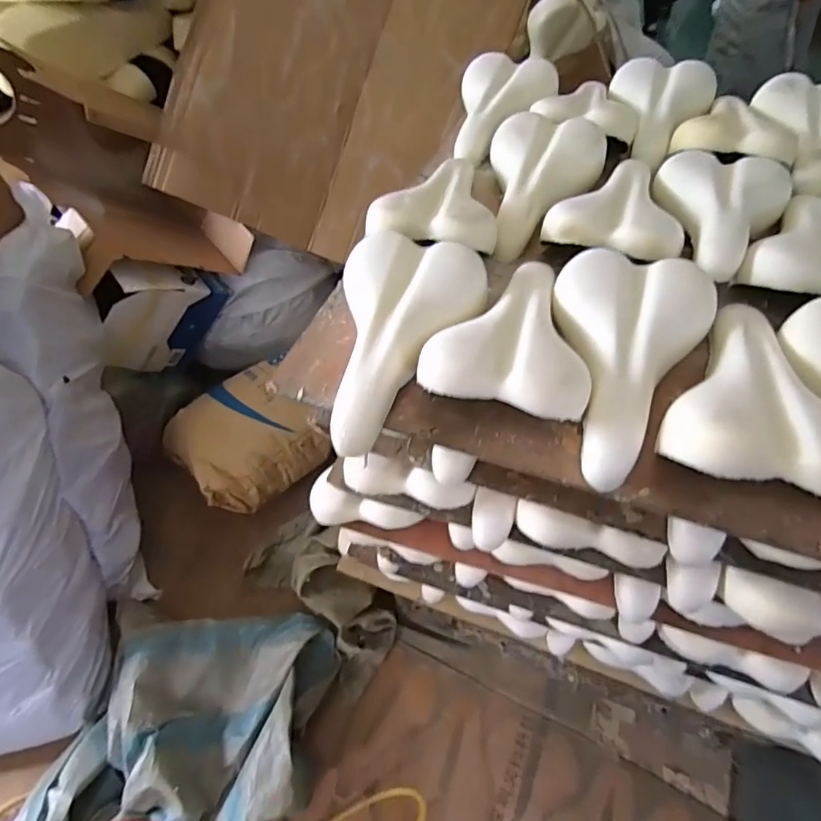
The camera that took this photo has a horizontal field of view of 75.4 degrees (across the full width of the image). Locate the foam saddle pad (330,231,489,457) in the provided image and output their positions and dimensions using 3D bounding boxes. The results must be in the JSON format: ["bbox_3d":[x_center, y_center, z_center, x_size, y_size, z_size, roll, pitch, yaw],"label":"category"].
[{"bbox_3d":[-0.022,-0.077,0.567,0.163,0.051,0.266,14,71,15],"label":"foam saddle pad"}]

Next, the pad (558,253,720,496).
[{"bbox_3d":[0.216,-0.046,0.530,0.164,0.047,0.260,11,67,12],"label":"pad"}]

